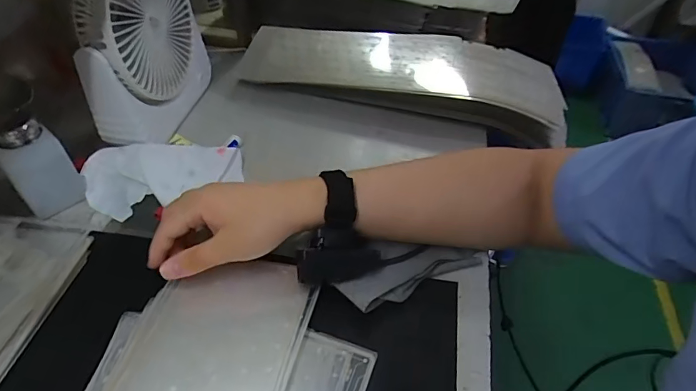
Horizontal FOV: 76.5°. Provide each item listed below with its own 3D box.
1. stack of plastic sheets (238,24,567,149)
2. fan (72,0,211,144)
[{"bbox_3d":[0.071,-0.168,0.621,0.433,0.072,0.165,11,44,11],"label":"stack of plastic sheets"},{"bbox_3d":[-0.236,-0.178,0.516,0.092,0.185,0.182,5,45,-4],"label":"fan"}]

